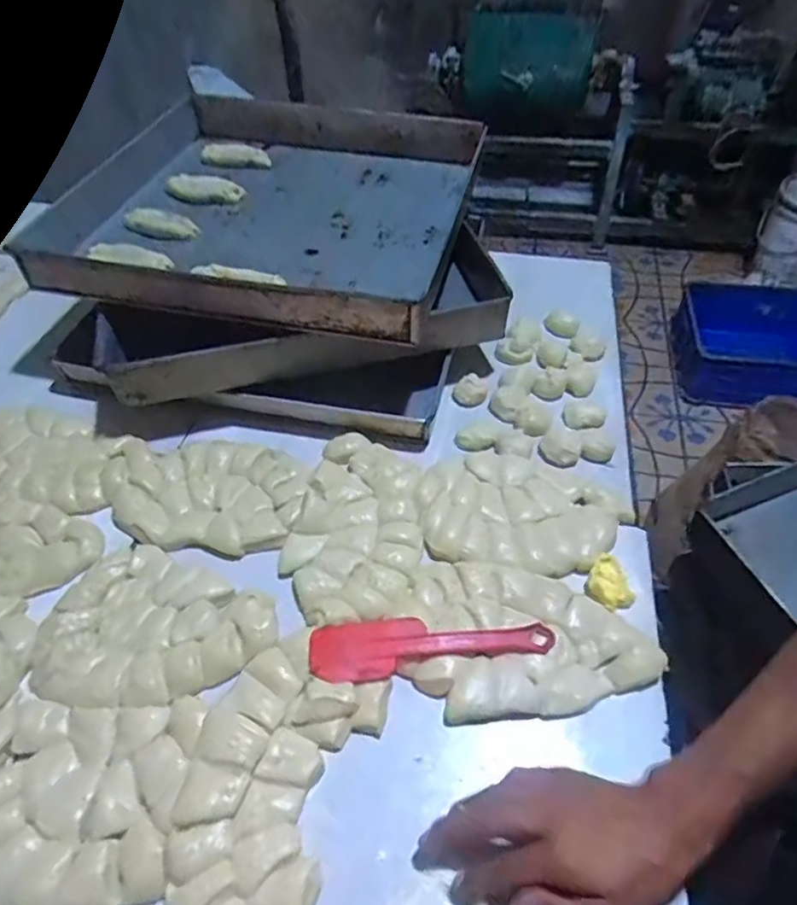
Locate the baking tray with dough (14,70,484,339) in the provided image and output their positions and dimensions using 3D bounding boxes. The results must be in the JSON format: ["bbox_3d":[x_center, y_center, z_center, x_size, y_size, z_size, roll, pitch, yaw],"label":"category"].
[{"bbox_3d":[-0.160,-0.328,0.777,0.462,0.058,0.455,9,50,10],"label":"baking tray with dough"}]

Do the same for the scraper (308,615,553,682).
[{"bbox_3d":[0.027,0.156,0.499,0.197,0.018,0.044,-6,48,-4],"label":"scraper"}]

